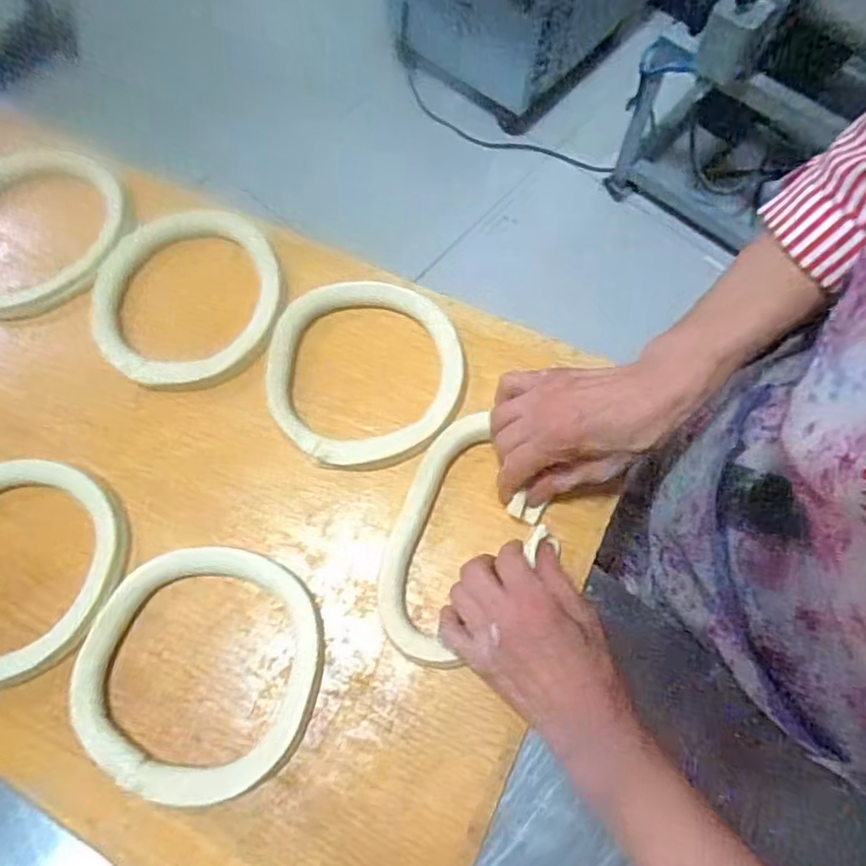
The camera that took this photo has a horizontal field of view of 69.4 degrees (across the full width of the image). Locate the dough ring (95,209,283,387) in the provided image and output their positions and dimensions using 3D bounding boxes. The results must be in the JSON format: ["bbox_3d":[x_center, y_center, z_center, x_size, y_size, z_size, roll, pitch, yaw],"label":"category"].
[{"bbox_3d":[-0.202,-0.118,0.518,0.150,0.025,0.151,-1,72,2],"label":"dough ring"}]

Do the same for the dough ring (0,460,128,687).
[{"bbox_3d":[-0.312,0.099,0.461,0.161,0.013,0.163,11,73,6],"label":"dough ring"}]

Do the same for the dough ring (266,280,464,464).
[{"bbox_3d":[-0.052,-0.052,0.485,0.148,0.022,0.147,-1,72,2],"label":"dough ring"}]

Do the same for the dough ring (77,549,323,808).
[{"bbox_3d":[-0.154,0.157,0.417,0.152,0.024,0.155,-1,72,2],"label":"dough ring"}]

